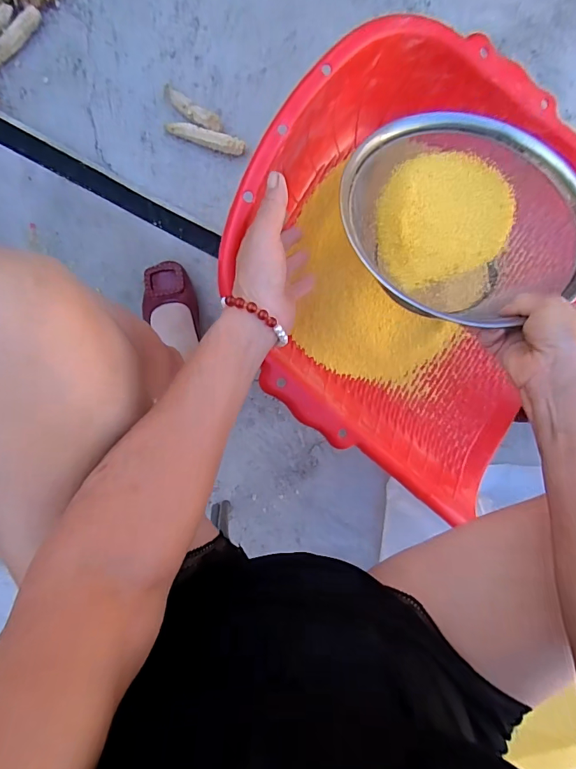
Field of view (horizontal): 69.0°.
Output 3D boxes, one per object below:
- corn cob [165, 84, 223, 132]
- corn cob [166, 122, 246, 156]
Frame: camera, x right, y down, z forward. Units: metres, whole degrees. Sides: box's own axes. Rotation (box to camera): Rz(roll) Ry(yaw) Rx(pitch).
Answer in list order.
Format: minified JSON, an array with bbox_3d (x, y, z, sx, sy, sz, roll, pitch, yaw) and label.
[{"bbox_3d":[-0.151,-0.427,0.661,0.103,0.023,0.028,28,89,-6],"label":"corn cob"},{"bbox_3d":[-0.130,-0.392,0.669,0.122,0.020,0.022,13,91,-5],"label":"corn cob"}]

